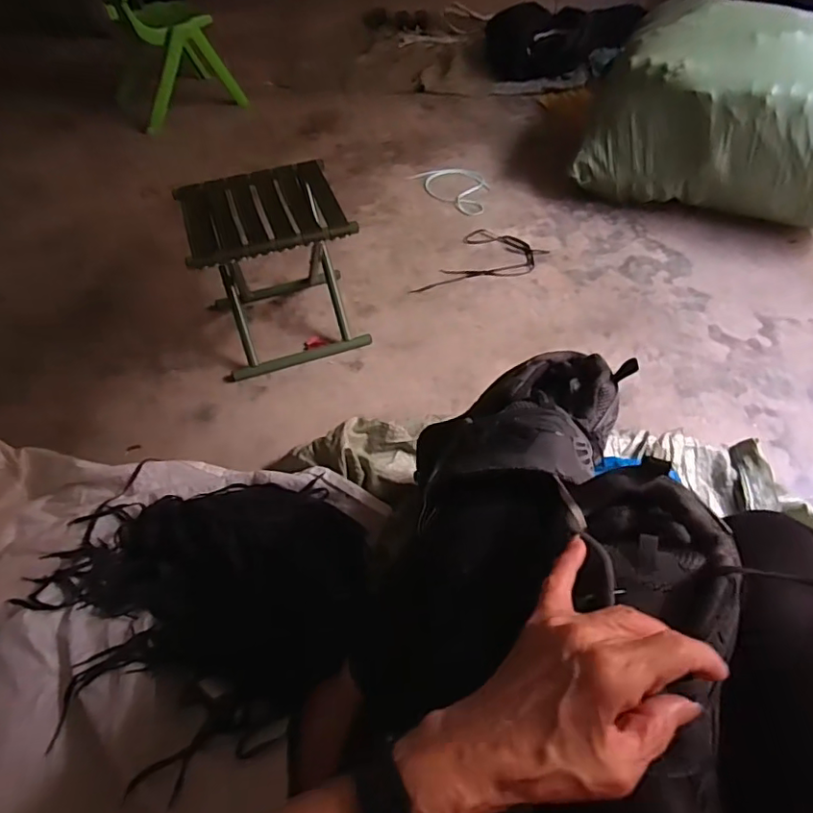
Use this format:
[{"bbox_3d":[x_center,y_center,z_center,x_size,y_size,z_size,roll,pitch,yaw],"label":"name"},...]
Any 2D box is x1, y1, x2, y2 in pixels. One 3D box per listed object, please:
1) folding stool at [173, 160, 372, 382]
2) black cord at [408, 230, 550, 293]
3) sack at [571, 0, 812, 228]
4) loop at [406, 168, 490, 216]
[{"bbox_3d":[-0.273,-0.279,1.167,0.299,0.314,0.271,-17,53,-12],"label":"folding stool"},{"bbox_3d":[0.193,-0.349,1.395,0.214,0.012,0.315,25,56,20],"label":"black cord"},{"bbox_3d":[0.891,-0.783,1.431,0.730,0.361,0.498,21,55,17],"label":"sack"},{"bbox_3d":[0.149,-0.659,1.654,0.173,0.014,0.315,-33,58,-23],"label":"loop"}]

